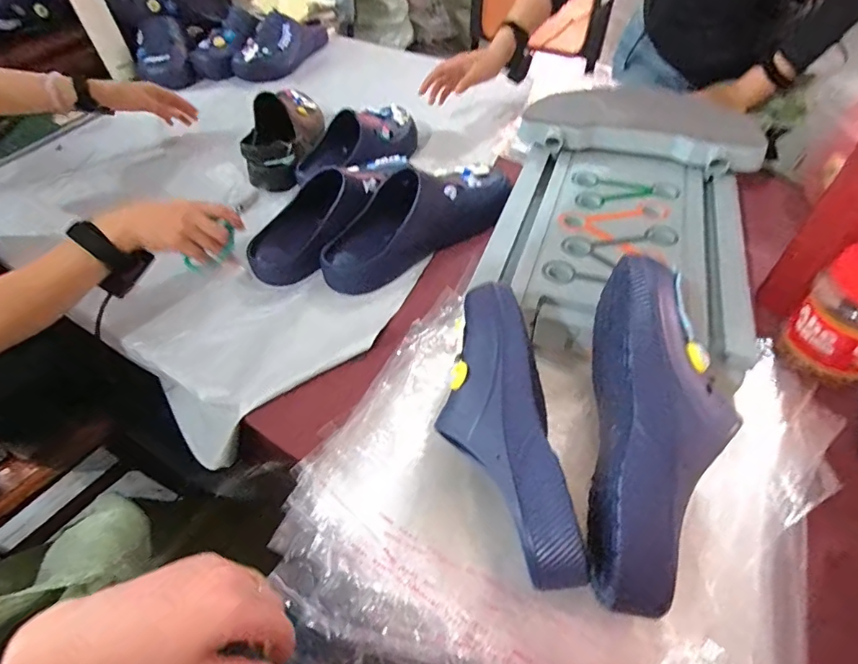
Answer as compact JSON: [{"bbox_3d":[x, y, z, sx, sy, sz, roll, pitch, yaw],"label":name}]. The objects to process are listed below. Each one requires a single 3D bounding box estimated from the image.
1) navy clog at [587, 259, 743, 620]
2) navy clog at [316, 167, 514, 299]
[{"bbox_3d":[0.177,0.072,0.374,0.100,0.089,0.262,7,72,13],"label":"navy clog"},{"bbox_3d":[-0.019,-0.173,0.682,0.306,0.104,0.110,-32,55,-21],"label":"navy clog"}]

